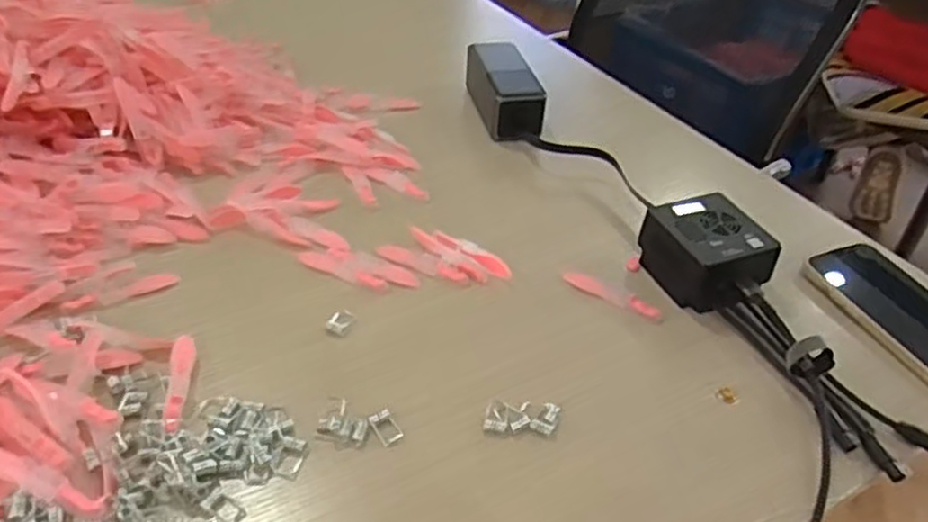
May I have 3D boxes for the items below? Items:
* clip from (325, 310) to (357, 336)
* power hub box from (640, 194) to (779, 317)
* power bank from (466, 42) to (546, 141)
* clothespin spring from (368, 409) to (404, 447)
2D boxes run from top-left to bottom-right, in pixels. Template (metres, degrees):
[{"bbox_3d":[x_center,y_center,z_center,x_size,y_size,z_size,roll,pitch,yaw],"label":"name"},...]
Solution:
[{"bbox_3d":[-0.087,0.043,0.505,0.016,0.006,0.021,21,43,15],"label":"clip"},{"bbox_3d":[0.186,-0.008,0.543,0.069,0.047,0.085,-12,43,-18],"label":"power hub box"},{"bbox_3d":[0.040,-0.175,0.735,0.060,0.050,0.123,-6,41,-12],"label":"power bank"},{"bbox_3d":[-0.048,0.102,0.439,0.014,0.005,0.022,-23,47,-28],"label":"clothespin spring"}]

